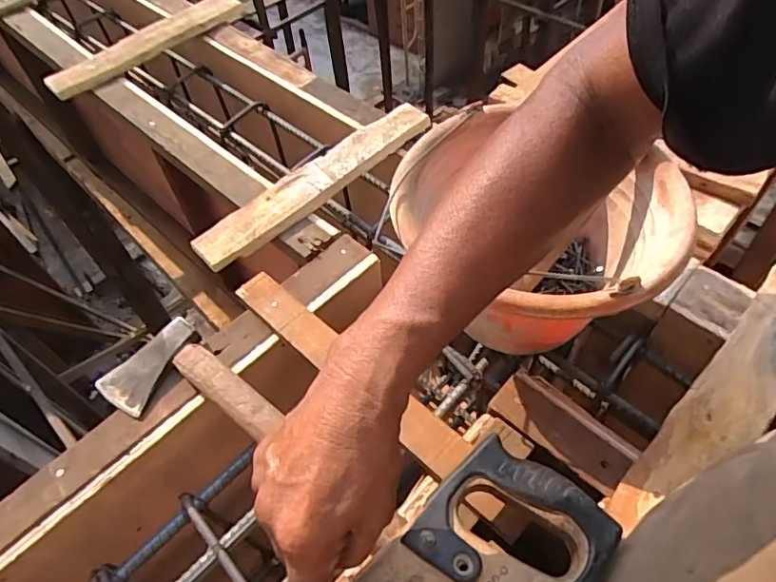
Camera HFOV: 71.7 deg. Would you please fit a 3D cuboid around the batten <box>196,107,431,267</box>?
[{"bbox_3d":[-0.084,-0.139,0.662,0.339,0.015,0.058,-40,66,-23],"label":"batten"}]

